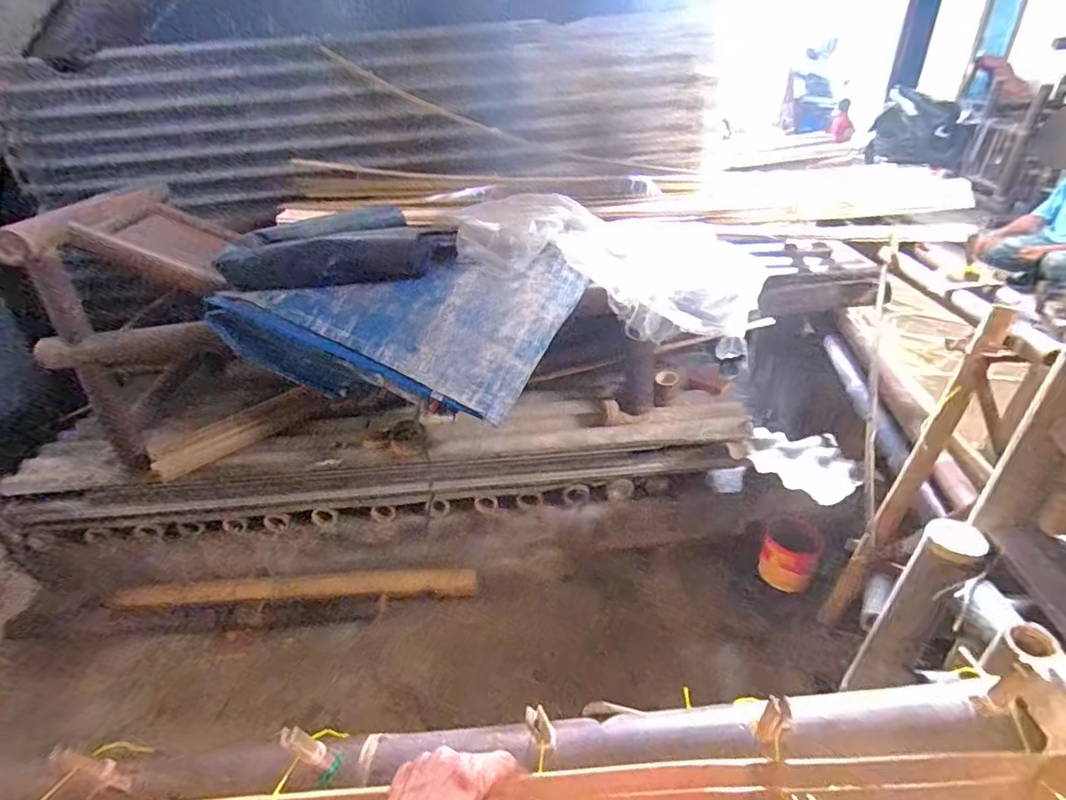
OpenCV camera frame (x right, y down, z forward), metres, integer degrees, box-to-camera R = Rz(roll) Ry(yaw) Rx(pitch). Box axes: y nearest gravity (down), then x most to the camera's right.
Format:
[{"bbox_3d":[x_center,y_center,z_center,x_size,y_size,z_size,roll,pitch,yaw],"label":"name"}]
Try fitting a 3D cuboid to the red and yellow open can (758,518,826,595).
[{"bbox_3d":[0.724,0.439,1.542,0.151,0.153,0.129,17,38,30],"label":"red and yellow open can"}]

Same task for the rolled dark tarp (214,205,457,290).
[{"bbox_3d":[-0.463,-0.357,1.309,0.539,0.146,0.206,-15,34,-16],"label":"rolled dark tarp"}]

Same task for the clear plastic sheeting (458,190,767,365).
[{"bbox_3d":[0.222,-0.344,1.397,0.796,0.219,0.350,12,30,-13],"label":"clear plastic sheeting"}]

